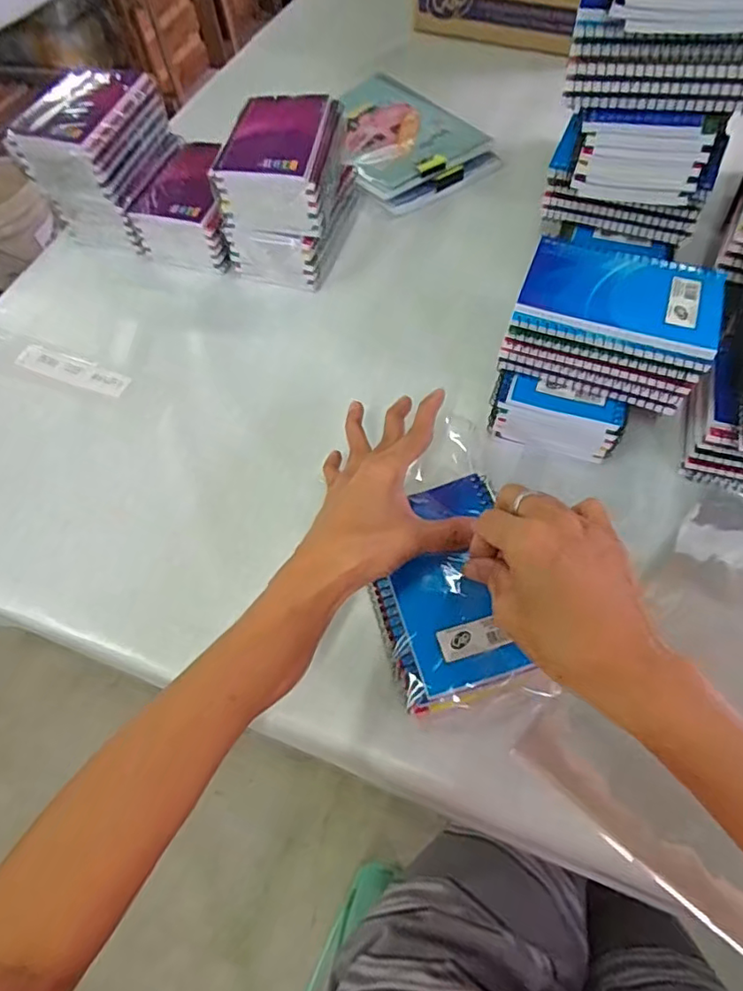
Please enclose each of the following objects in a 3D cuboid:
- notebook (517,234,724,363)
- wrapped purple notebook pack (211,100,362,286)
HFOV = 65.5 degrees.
[{"bbox_3d":[0.174,-0.142,0.401,0.128,0.014,0.082,17,61,13],"label":"notebook"},{"bbox_3d":[-0.081,-0.302,0.572,0.100,0.115,0.140,10,60,10],"label":"wrapped purple notebook pack"}]

